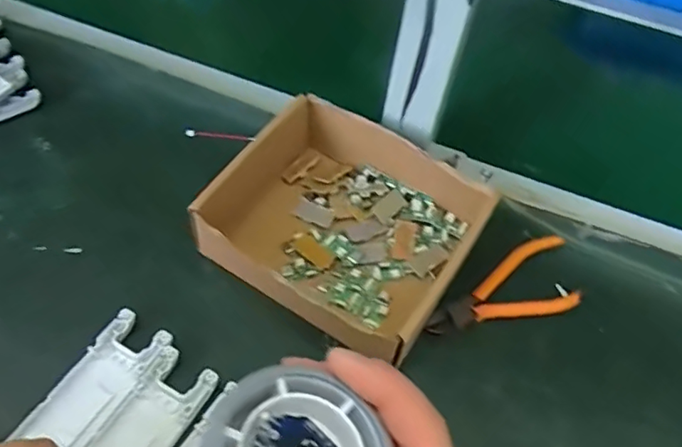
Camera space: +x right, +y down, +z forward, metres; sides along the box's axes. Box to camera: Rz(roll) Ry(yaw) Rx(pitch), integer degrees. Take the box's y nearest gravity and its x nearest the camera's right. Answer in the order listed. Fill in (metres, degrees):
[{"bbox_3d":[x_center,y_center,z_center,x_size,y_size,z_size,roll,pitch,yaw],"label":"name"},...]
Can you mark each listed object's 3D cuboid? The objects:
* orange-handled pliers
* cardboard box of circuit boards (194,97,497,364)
[{"bbox_3d":[0.114,0.046,0.400,0.119,0.010,0.051,-13,55,-16],"label":"orange-handled pliers"},{"bbox_3d":[0.007,-0.005,0.395,0.162,0.053,0.152,29,55,15],"label":"cardboard box of circuit boards"}]

